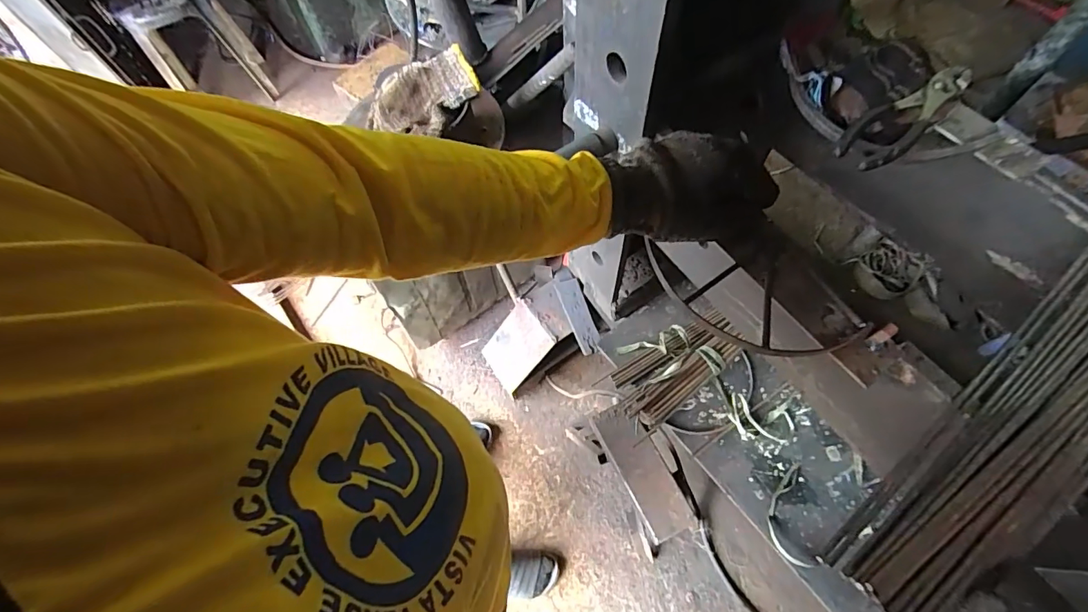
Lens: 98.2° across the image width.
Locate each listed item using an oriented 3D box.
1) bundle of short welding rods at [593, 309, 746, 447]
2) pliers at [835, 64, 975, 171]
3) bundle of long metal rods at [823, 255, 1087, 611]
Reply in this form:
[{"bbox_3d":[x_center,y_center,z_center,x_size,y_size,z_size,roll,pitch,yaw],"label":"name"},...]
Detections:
[{"bbox_3d":[0.260,0.115,0.978,0.278,0.037,0.168,-37,67,-14],"label":"bundle of short welding rods"},{"bbox_3d":[0.370,-0.199,0.486,0.189,0.015,0.053,-41,68,-16],"label":"pliers"},{"bbox_3d":[0.415,0.064,0.369,0.484,0.028,0.100,-36,67,-12],"label":"bundle of long metal rods"}]

